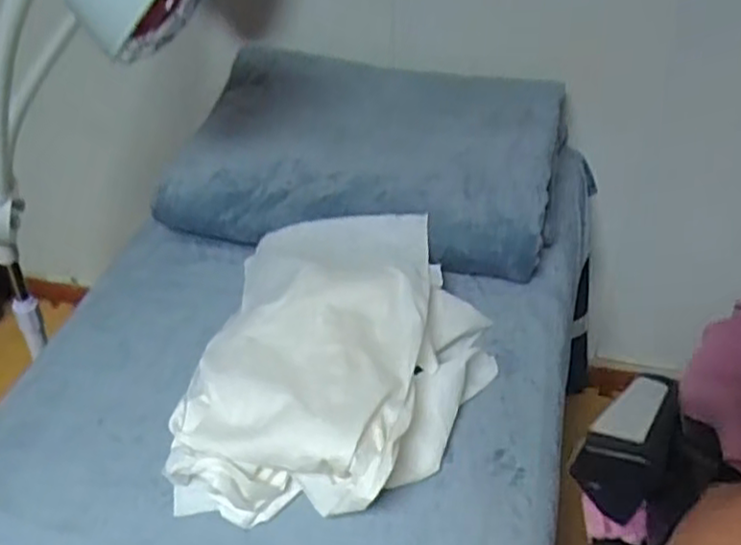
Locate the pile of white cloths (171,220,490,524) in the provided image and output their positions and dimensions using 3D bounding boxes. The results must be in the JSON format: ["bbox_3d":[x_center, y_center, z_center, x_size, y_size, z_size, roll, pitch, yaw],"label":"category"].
[{"bbox_3d":[-0.035,0.106,0.904,0.355,0.140,0.438,6,40,9],"label":"pile of white cloths"}]

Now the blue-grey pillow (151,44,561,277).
[{"bbox_3d":[0.014,-0.218,1.173,0.592,0.223,0.421,8,40,11],"label":"blue-grey pillow"}]

